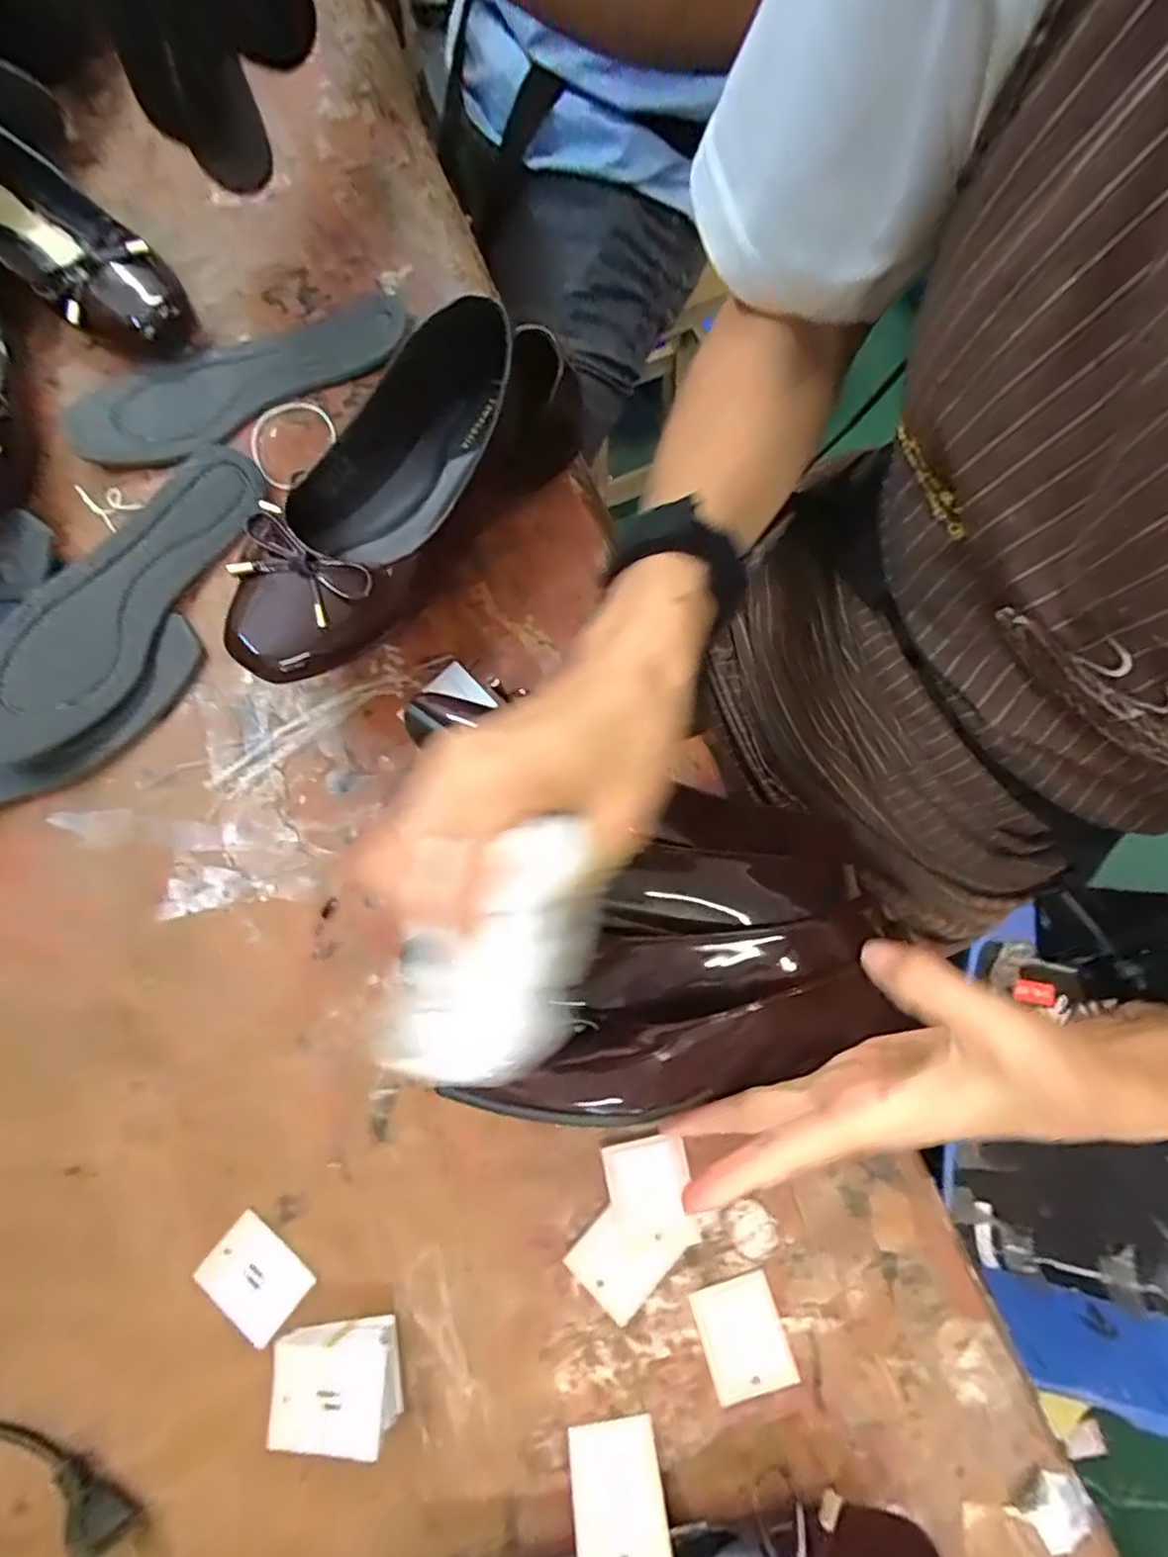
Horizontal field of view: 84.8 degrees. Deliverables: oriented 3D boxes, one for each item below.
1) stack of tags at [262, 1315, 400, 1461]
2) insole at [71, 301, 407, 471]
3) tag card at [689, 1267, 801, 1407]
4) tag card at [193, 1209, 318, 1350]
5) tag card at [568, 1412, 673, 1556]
[{"bbox_3d":[-0.116,0.286,0.304,0.055,0.030,0.040,-1,76,0],"label":"stack of tags"},{"bbox_3d":[-0.242,-0.286,0.453,0.237,0.020,0.076,-28,78,-7],"label":"insole"},{"bbox_3d":[0.079,0.277,0.316,0.040,0.004,0.050,-16,77,-4],"label":"tag card"},{"bbox_3d":[-0.169,0.256,0.328,0.052,0.004,0.039,38,79,9],"label":"tag card"},{"bbox_3d":[0.016,0.329,0.293,0.041,0.004,0.050,-6,46,-5],"label":"tag card"}]

